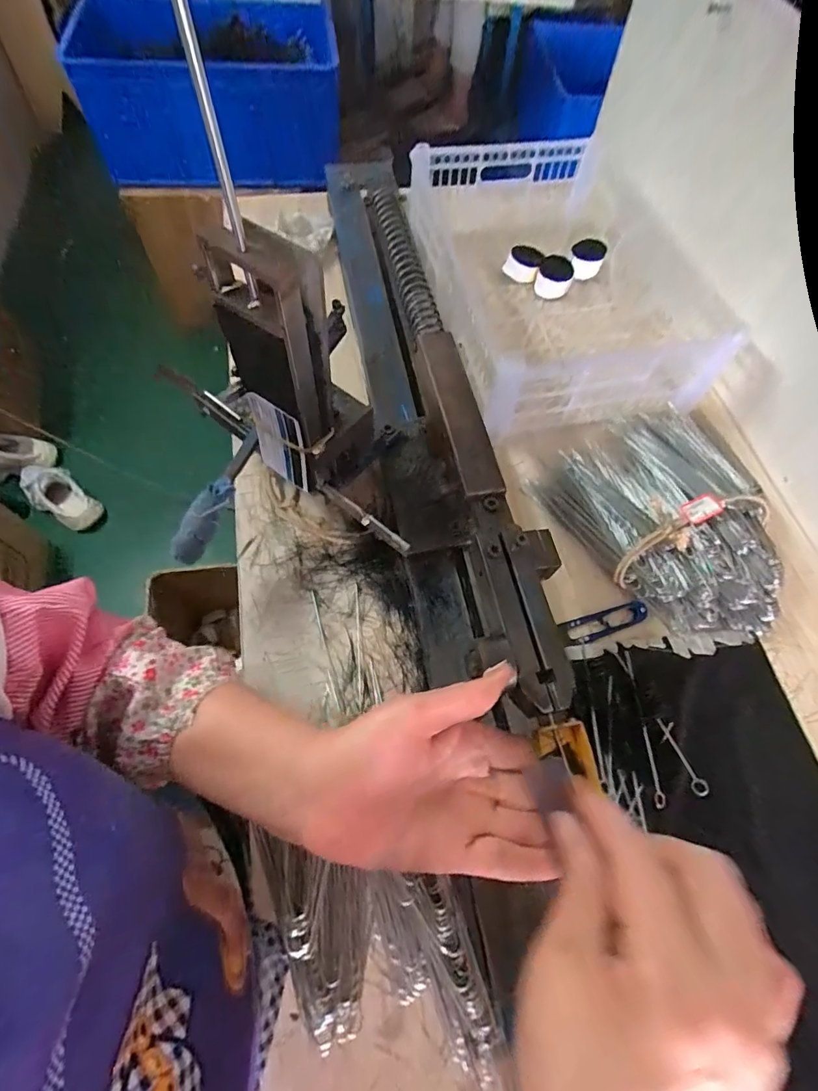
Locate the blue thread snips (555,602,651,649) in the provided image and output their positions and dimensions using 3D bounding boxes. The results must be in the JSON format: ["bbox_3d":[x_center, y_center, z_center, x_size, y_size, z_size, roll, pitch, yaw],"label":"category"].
[{"bbox_3d":[0.187,0.075,0.453,0.089,0.010,0.025,-15,67,-10],"label":"blue thread snips"}]

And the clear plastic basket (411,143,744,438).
[{"bbox_3d":[0.184,-0.331,0.603,0.292,0.122,0.391,-10,66,-7],"label":"clear plastic basket"}]

